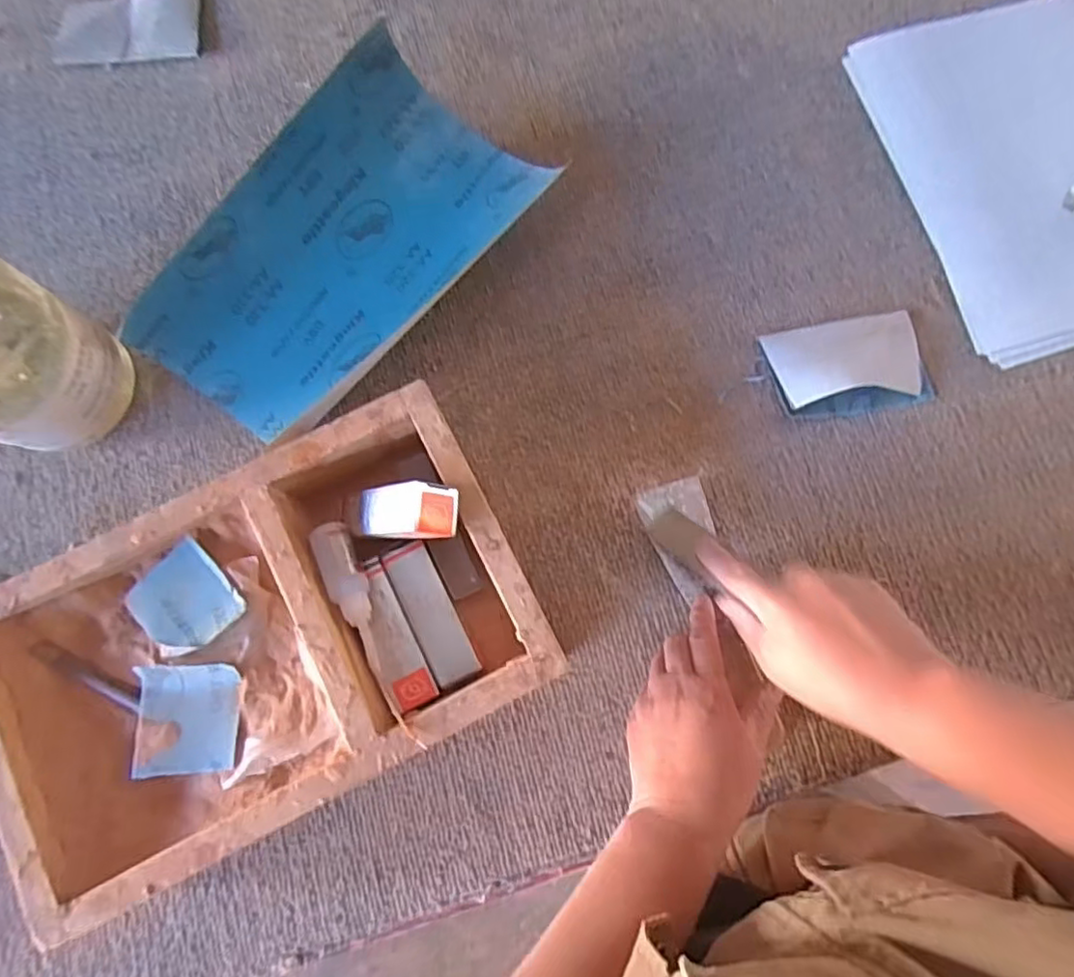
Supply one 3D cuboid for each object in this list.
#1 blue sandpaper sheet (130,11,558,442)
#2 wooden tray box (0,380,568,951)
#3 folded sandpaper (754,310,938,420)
[{"bbox_3d":[-0.139,-0.167,0.452,0.157,0.070,0.281,38,82,7],"label":"blue sandpaper sheet"},{"bbox_3d":[-0.160,0.094,0.394,0.314,0.086,0.195,-28,81,-4],"label":"wooden tray box"},{"bbox_3d":[0.223,-0.088,0.451,0.111,0.023,0.068,-12,80,-1],"label":"folded sandpaper"}]

